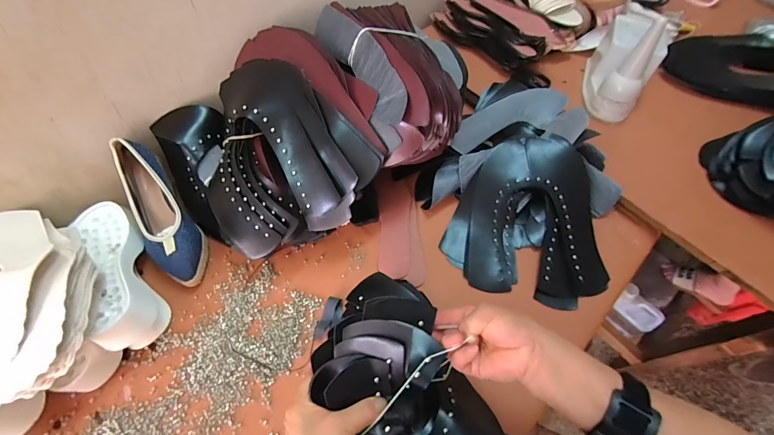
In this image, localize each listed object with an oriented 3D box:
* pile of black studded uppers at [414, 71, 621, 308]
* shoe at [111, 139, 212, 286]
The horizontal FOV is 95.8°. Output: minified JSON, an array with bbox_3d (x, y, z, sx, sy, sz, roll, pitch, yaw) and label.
[{"bbox_3d":[0.247,-0.093,0.643,0.336,0.083,0.428,15,59,7],"label":"pile of black studded uppers"},{"bbox_3d":[-0.352,-0.003,0.543,0.070,0.066,0.232,-28,87,-18],"label":"shoe"}]

